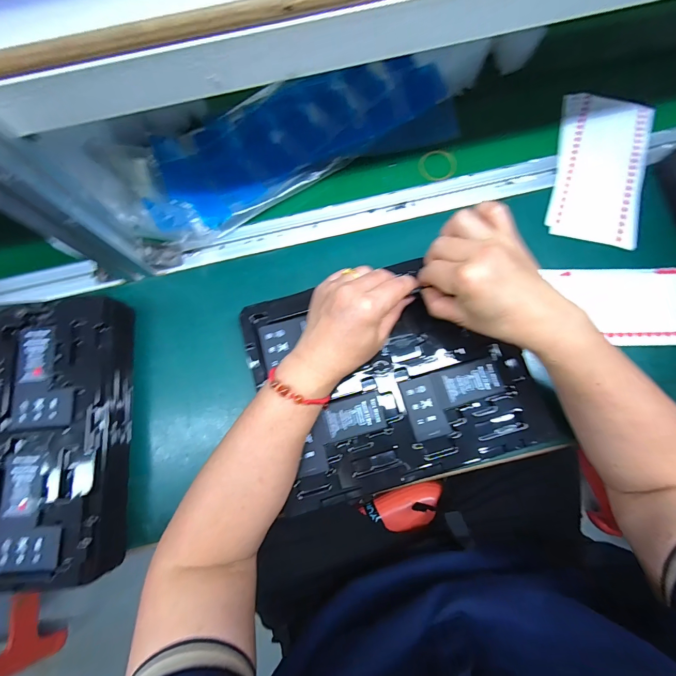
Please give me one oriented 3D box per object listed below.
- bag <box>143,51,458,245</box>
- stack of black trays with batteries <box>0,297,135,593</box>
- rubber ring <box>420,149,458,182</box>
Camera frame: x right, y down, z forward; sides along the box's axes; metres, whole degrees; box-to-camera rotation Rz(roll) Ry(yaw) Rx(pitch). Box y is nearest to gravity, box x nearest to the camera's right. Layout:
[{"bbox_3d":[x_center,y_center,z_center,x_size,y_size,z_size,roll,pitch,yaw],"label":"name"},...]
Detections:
[{"bbox_3d":[-0.061,-0.259,0.445,0.398,0.049,0.170,-25,77,-4],"label":"bag"},{"bbox_3d":[-0.341,0.101,0.360,0.219,0.051,0.274,-6,76,0],"label":"stack of black trays with batteries"},{"bbox_3d":[0.131,-0.226,0.454,0.048,0.004,0.041,-20,88,6],"label":"rubber ring"}]

